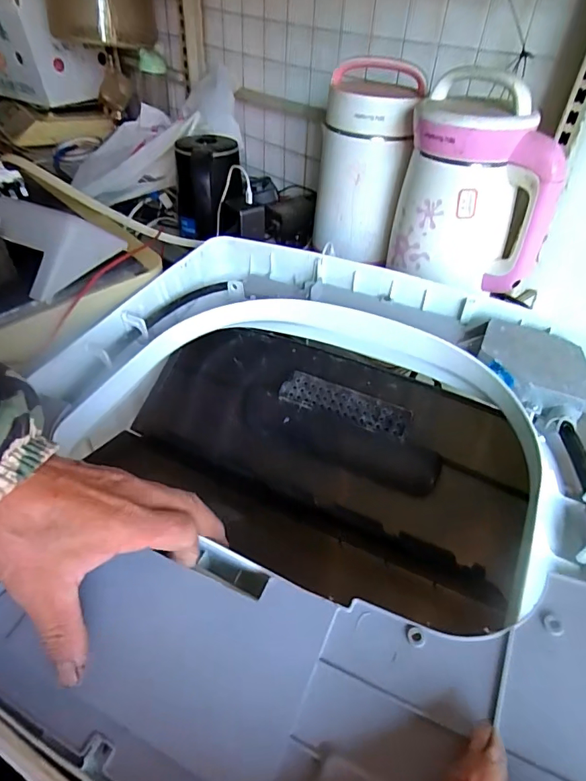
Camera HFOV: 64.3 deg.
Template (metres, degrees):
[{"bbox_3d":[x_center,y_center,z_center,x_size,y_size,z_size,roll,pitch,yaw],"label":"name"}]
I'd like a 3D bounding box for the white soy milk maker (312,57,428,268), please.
[{"bbox_3d":[0.116,-0.366,0.773,0.150,0.273,0.135,5,43,3],"label":"white soy milk maker"}]

